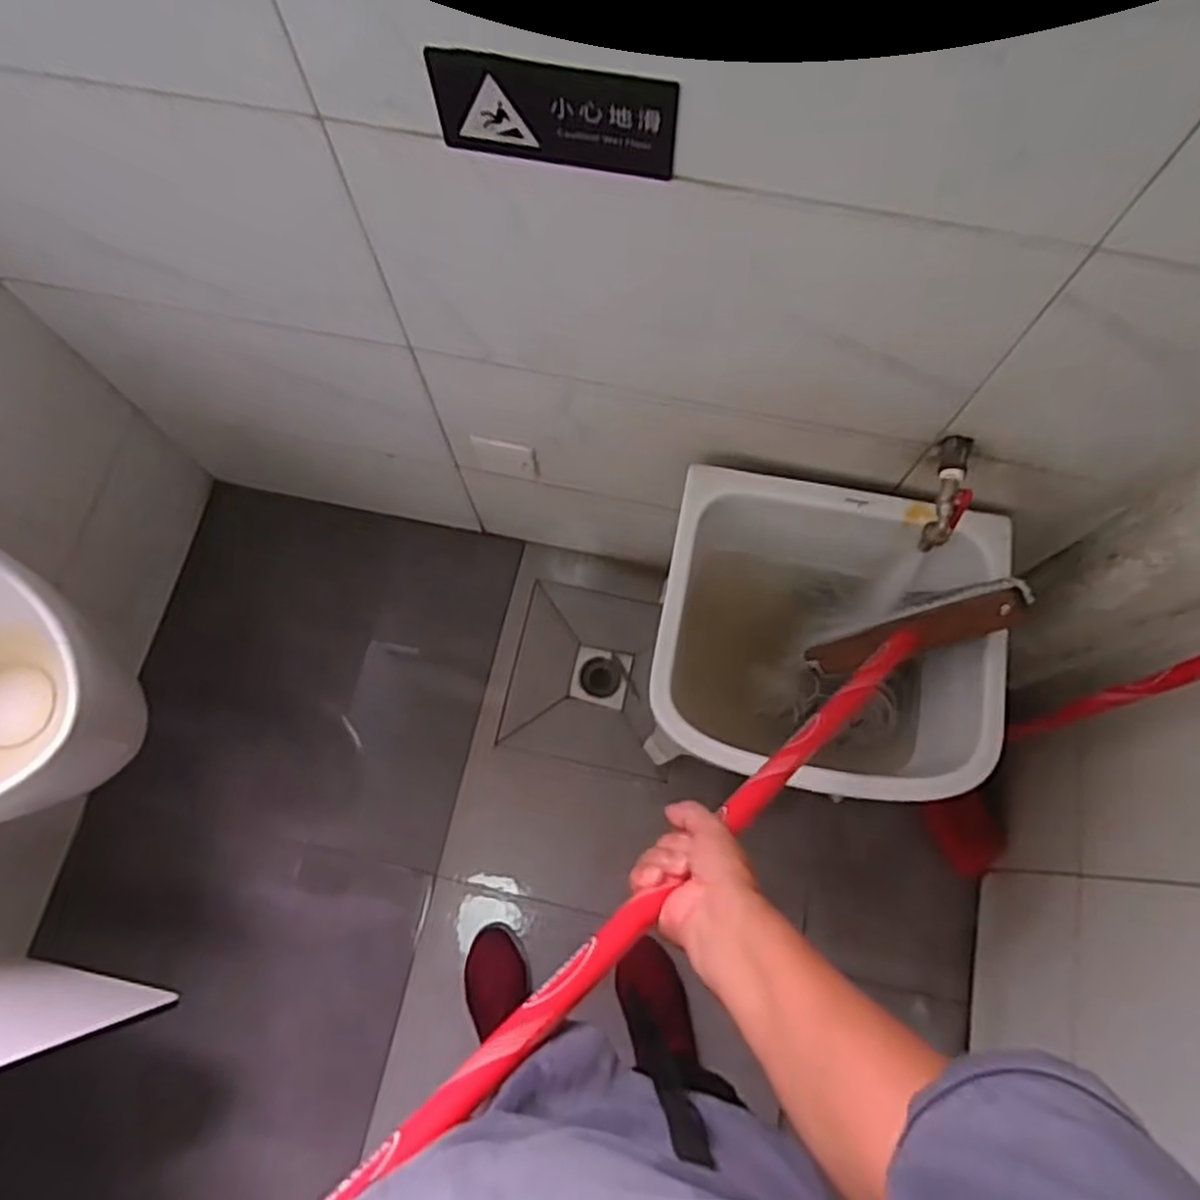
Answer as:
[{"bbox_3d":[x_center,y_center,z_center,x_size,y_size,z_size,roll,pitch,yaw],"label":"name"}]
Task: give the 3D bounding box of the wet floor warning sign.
[{"bbox_3d":[-0.033,-0.351,0.567,0.177,0.077,0.010,11,74,5],"label":"wet floor warning sign"}]

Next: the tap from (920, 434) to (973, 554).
[{"bbox_3d":[0.358,-0.111,0.800,0.032,0.056,0.114,16,75,6],"label":"tap"}]

